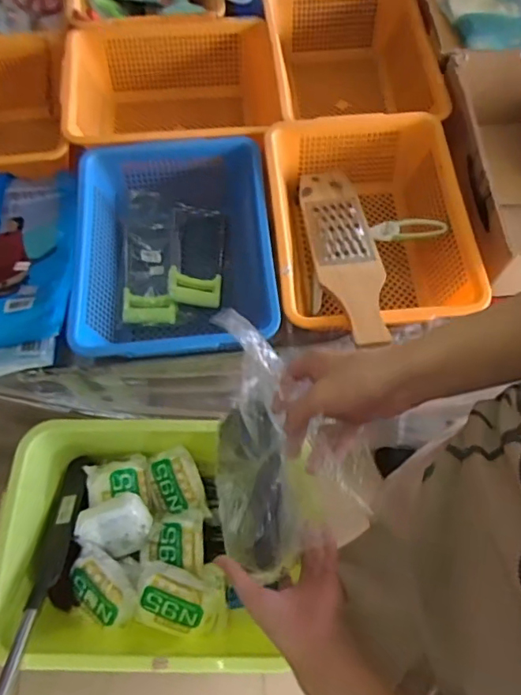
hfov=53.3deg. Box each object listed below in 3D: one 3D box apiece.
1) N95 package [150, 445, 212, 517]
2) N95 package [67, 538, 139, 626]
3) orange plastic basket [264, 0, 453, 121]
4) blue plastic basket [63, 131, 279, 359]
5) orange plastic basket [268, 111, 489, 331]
[{"bbox_3d":[-0.158,0.257,0.966,0.098,0.051,0.134,-15,67,-6],"label":"N95 package"},{"bbox_3d":[-0.269,0.407,0.880,0.137,0.043,0.094,35,71,14],"label":"N95 package"},{"bbox_3d":[0.162,-0.495,0.993,0.274,0.193,0.330,-5,67,-2],"label":"orange plastic basket"},{"bbox_3d":[-0.136,-0.141,0.819,0.293,0.134,0.360,-5,67,-2],"label":"blue plastic basket"},{"bbox_3d":[0.160,-0.177,0.825,0.277,0.151,0.360,-5,67,-2],"label":"orange plastic basket"}]

